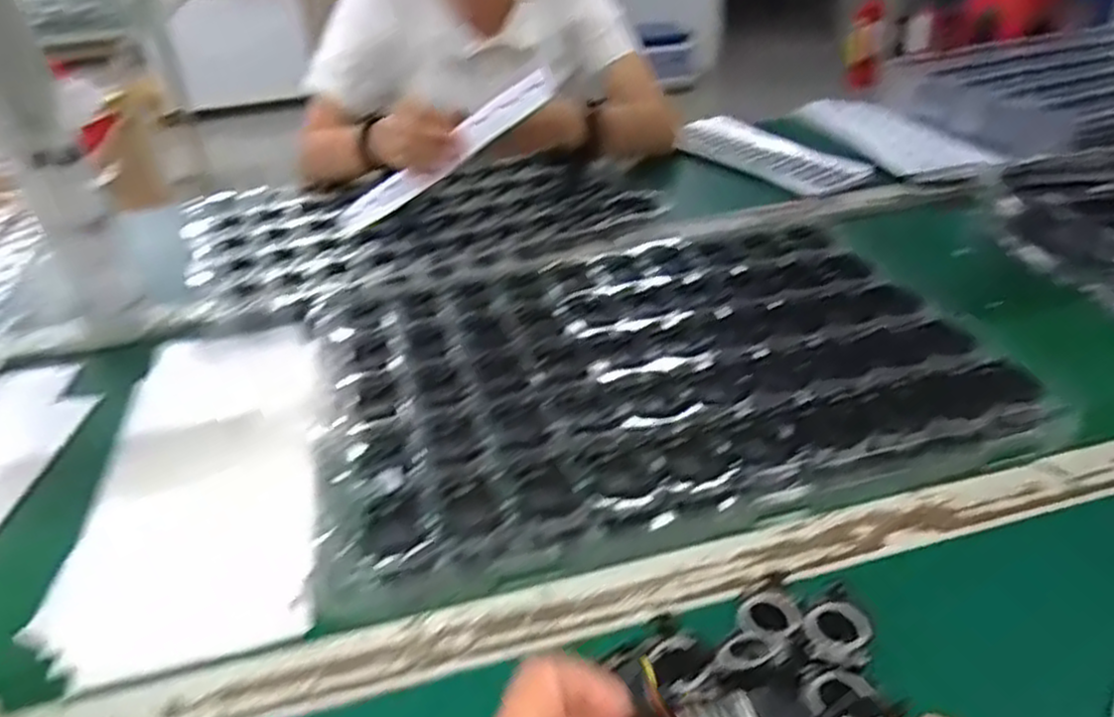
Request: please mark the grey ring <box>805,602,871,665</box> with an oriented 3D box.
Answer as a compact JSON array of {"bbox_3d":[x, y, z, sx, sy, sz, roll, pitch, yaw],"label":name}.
[{"bbox_3d":[0.144,0.140,0.401,0.031,0.004,0.036,13,37,24],"label":"grey ring"}]

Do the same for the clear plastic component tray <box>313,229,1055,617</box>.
[{"bbox_3d":[0.057,-0.004,0.608,0.471,0.038,0.353,-10,34,-9],"label":"clear plastic component tray"}]

